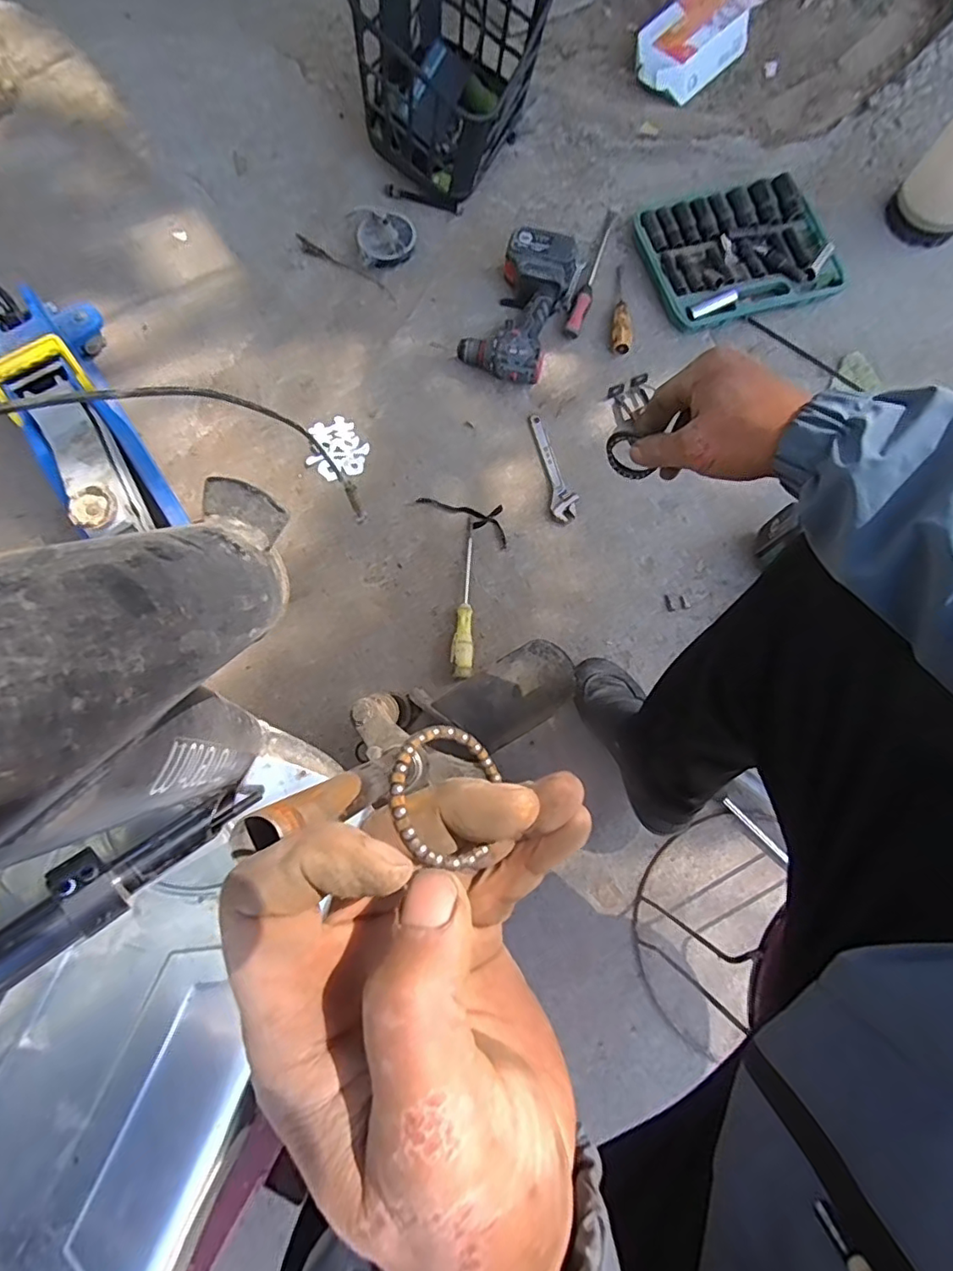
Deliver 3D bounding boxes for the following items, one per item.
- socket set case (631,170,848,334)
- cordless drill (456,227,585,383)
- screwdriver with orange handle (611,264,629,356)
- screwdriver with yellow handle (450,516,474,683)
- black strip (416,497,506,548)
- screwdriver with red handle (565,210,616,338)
[{"bbox_3d":[0.464,-0.682,1.001,0.328,0.040,0.256,-19,78,-6],"label":"socket set case"},{"bbox_3d":[0.080,-0.557,0.941,0.137,0.076,0.267,21,77,3],"label":"cordless drill"},{"bbox_3d":[0.244,-0.569,0.968,0.028,0.026,0.185,2,77,-1],"label":"screwdriver with orange handle"},{"bbox_3d":[-0.015,-0.061,0.843,0.032,0.031,0.254,4,77,-1],"label":"screwdriver with yellow handle"},{"bbox_3d":[-0.010,-0.200,0.895,0.157,0.004,0.057,28,78,5],"label":"black strip"},{"bbox_3d":[0.209,-0.645,0.988,0.027,0.026,0.296,19,77,3],"label":"screwdriver with red handle"}]

